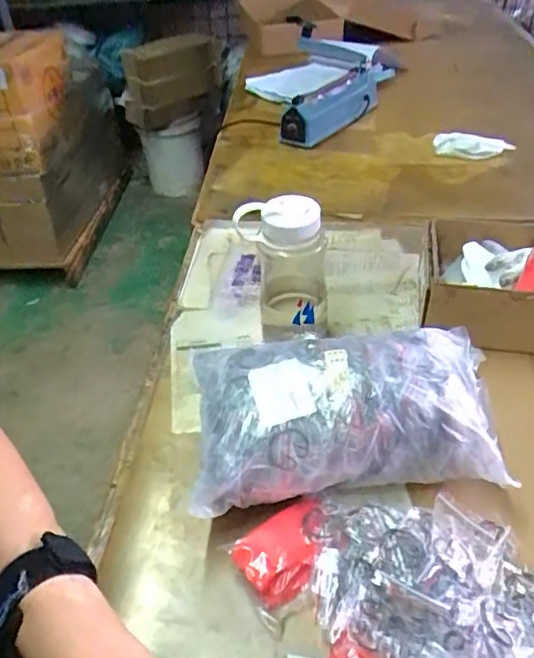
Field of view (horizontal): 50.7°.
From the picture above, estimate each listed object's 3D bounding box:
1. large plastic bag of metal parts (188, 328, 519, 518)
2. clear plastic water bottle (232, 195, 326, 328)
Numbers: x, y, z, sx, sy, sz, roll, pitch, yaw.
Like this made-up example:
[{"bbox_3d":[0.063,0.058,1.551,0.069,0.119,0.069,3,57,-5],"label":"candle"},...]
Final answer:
[{"bbox_3d":[0.081,0.085,0.569,0.307,0.114,0.188,-3,41,-1],"label":"large plastic bag of metal parts"},{"bbox_3d":[0.020,-0.080,0.675,0.098,0.164,0.078,3,42,7],"label":"clear plastic water bottle"}]

